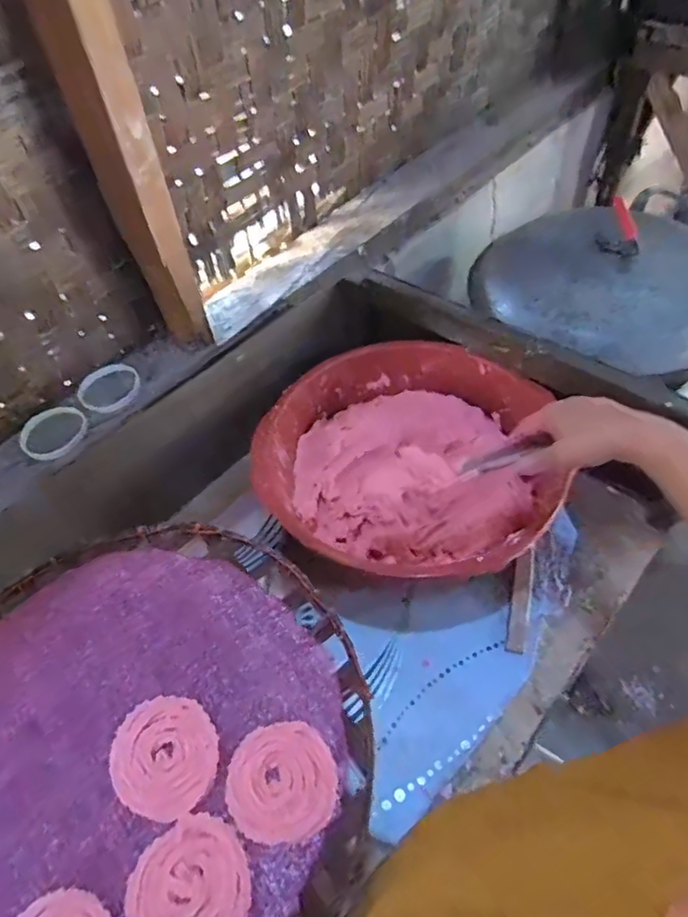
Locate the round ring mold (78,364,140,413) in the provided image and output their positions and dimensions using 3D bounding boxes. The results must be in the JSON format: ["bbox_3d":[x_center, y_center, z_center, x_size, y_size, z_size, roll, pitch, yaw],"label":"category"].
[{"bbox_3d":[-0.345,-0.104,0.848,0.088,0.018,0.077,-30,57,-17],"label":"round ring mold"}]

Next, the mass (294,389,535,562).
[{"bbox_3d":[0.083,0.034,0.784,0.282,0.082,0.255,-3,53,2],"label":"mass"}]

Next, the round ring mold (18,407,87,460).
[{"bbox_3d":[-0.404,-0.038,0.801,0.089,0.016,0.077,-33,58,-19],"label":"round ring mold"}]

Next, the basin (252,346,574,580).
[{"bbox_3d":[0.083,0.007,0.760,0.350,0.117,0.348,-2,53,3],"label":"basin"}]

